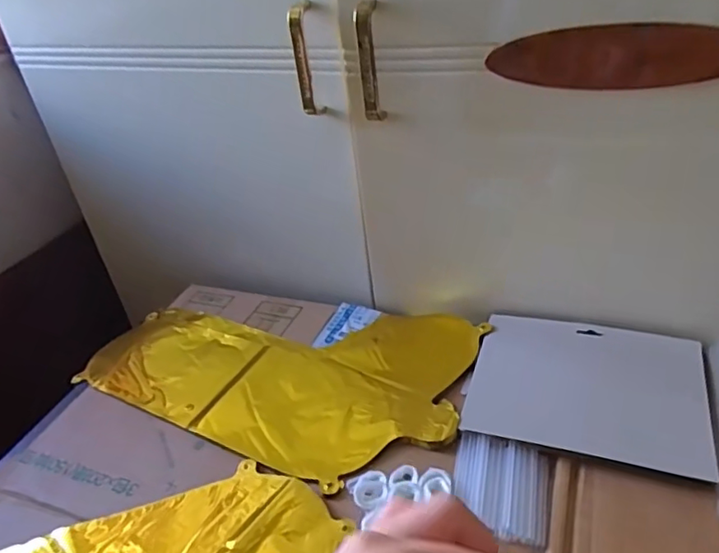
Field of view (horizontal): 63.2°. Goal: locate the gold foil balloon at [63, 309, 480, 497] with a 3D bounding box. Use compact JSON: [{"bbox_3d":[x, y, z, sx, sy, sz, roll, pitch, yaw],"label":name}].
[{"bbox_3d":[-0.089,0.090,0.604,0.389,0.014,0.223,9,38,23],"label":"gold foil balloon"}]

